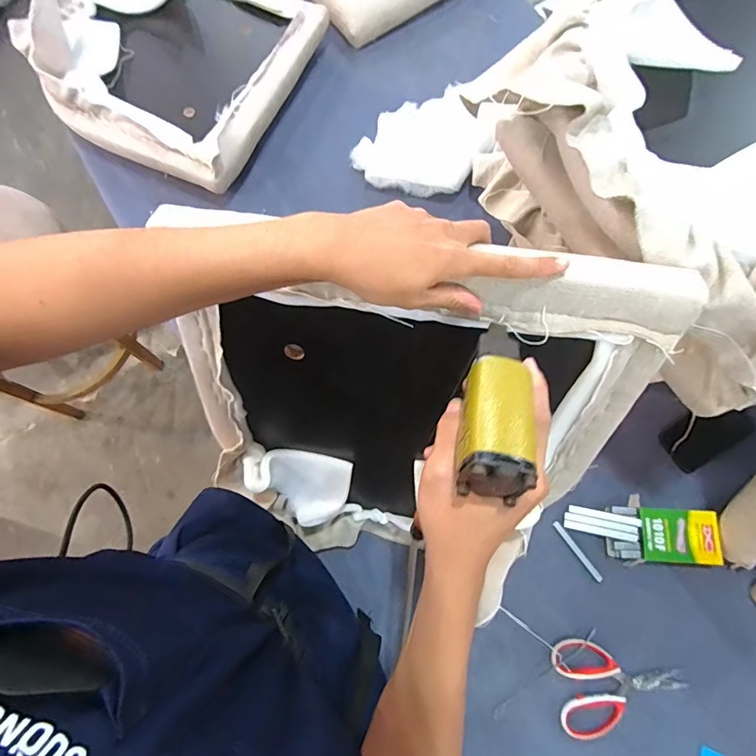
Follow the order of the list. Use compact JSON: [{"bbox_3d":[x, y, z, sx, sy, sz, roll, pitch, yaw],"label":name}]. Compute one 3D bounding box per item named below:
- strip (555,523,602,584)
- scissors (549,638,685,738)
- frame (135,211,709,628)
[{"bbox_3d":[0.301,0.261,0.694,0.010,0.008,0.100,-33,77,-10],"label":"strip"},{"bbox_3d":[0.339,0.428,0.641,0.178,0.009,0.117,-2,74,-2],"label":"scissors"},{"bbox_3d":[0.020,0.087,0.551,0.434,0.543,0.066,8,47,2],"label":"frame"}]

